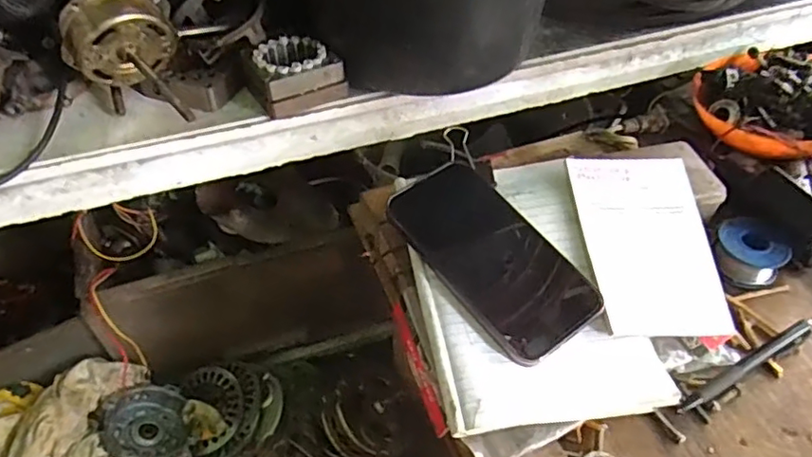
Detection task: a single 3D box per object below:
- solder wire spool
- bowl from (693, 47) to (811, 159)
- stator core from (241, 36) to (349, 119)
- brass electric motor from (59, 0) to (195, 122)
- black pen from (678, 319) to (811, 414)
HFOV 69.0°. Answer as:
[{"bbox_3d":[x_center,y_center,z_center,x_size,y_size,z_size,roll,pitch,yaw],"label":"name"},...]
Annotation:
[{"bbox_3d":[0.280,0.020,0.486,0.051,0.030,0.050,-13,50,-11],"label":"solder wire spool"},{"bbox_3d":[0.355,-0.132,0.567,0.134,0.051,0.140,20,51,19],"label":"bowl"},{"bbox_3d":[-0.096,-0.132,0.497,0.068,0.042,0.070,-25,52,-20],"label":"stator core"},{"bbox_3d":[-0.201,-0.114,0.444,0.084,0.095,0.105,-24,51,-19],"label":"brass electric motor"},{"bbox_3d":[0.249,0.100,0.429,0.133,0.016,0.013,-23,52,-18],"label":"black pen"}]

